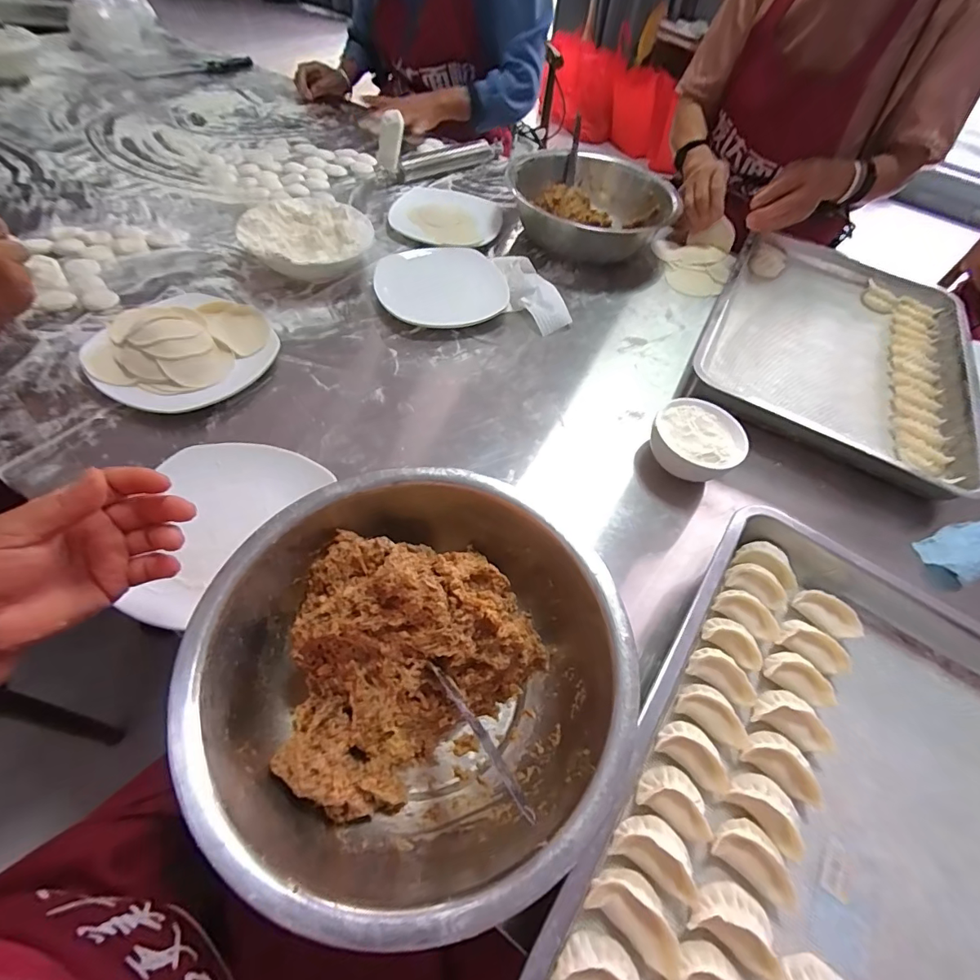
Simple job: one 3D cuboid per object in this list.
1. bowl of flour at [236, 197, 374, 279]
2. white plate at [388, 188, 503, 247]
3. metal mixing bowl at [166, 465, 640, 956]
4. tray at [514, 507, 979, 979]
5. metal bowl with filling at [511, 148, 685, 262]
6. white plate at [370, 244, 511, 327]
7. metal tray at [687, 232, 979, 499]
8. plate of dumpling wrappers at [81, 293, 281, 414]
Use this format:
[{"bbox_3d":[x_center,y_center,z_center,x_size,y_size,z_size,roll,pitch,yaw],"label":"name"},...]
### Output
[{"bbox_3d":[-0.242,-0.338,0.626,0.155,0.054,0.155,3,56,-4],"label":"bowl of flour"},{"bbox_3d":[-0.074,-0.444,0.756,0.177,0.021,0.178,3,56,-4],"label":"white plate"},{"bbox_3d":[-0.052,0.118,0.322,0.252,0.089,0.273,3,56,-4],"label":"metal mixing bowl"},{"bbox_3d":[0.249,0.260,0.293,0.339,0.055,0.476,34,59,16],"label":"tray"},{"bbox_3d":[0.166,-0.465,0.757,0.217,0.087,0.250,-18,60,-17],"label":"metal bowl with filling"},{"bbox_3d":[-0.070,-0.288,0.643,0.171,0.046,0.167,3,56,-4],"label":"white plate"},{"bbox_3d":[0.491,-0.215,0.651,0.317,0.054,0.468,29,58,13],"label":"metal tray"},{"bbox_3d":[-0.337,-0.158,0.507,0.157,0.054,0.171,3,56,-4],"label":"plate of dumpling wrappers"}]

